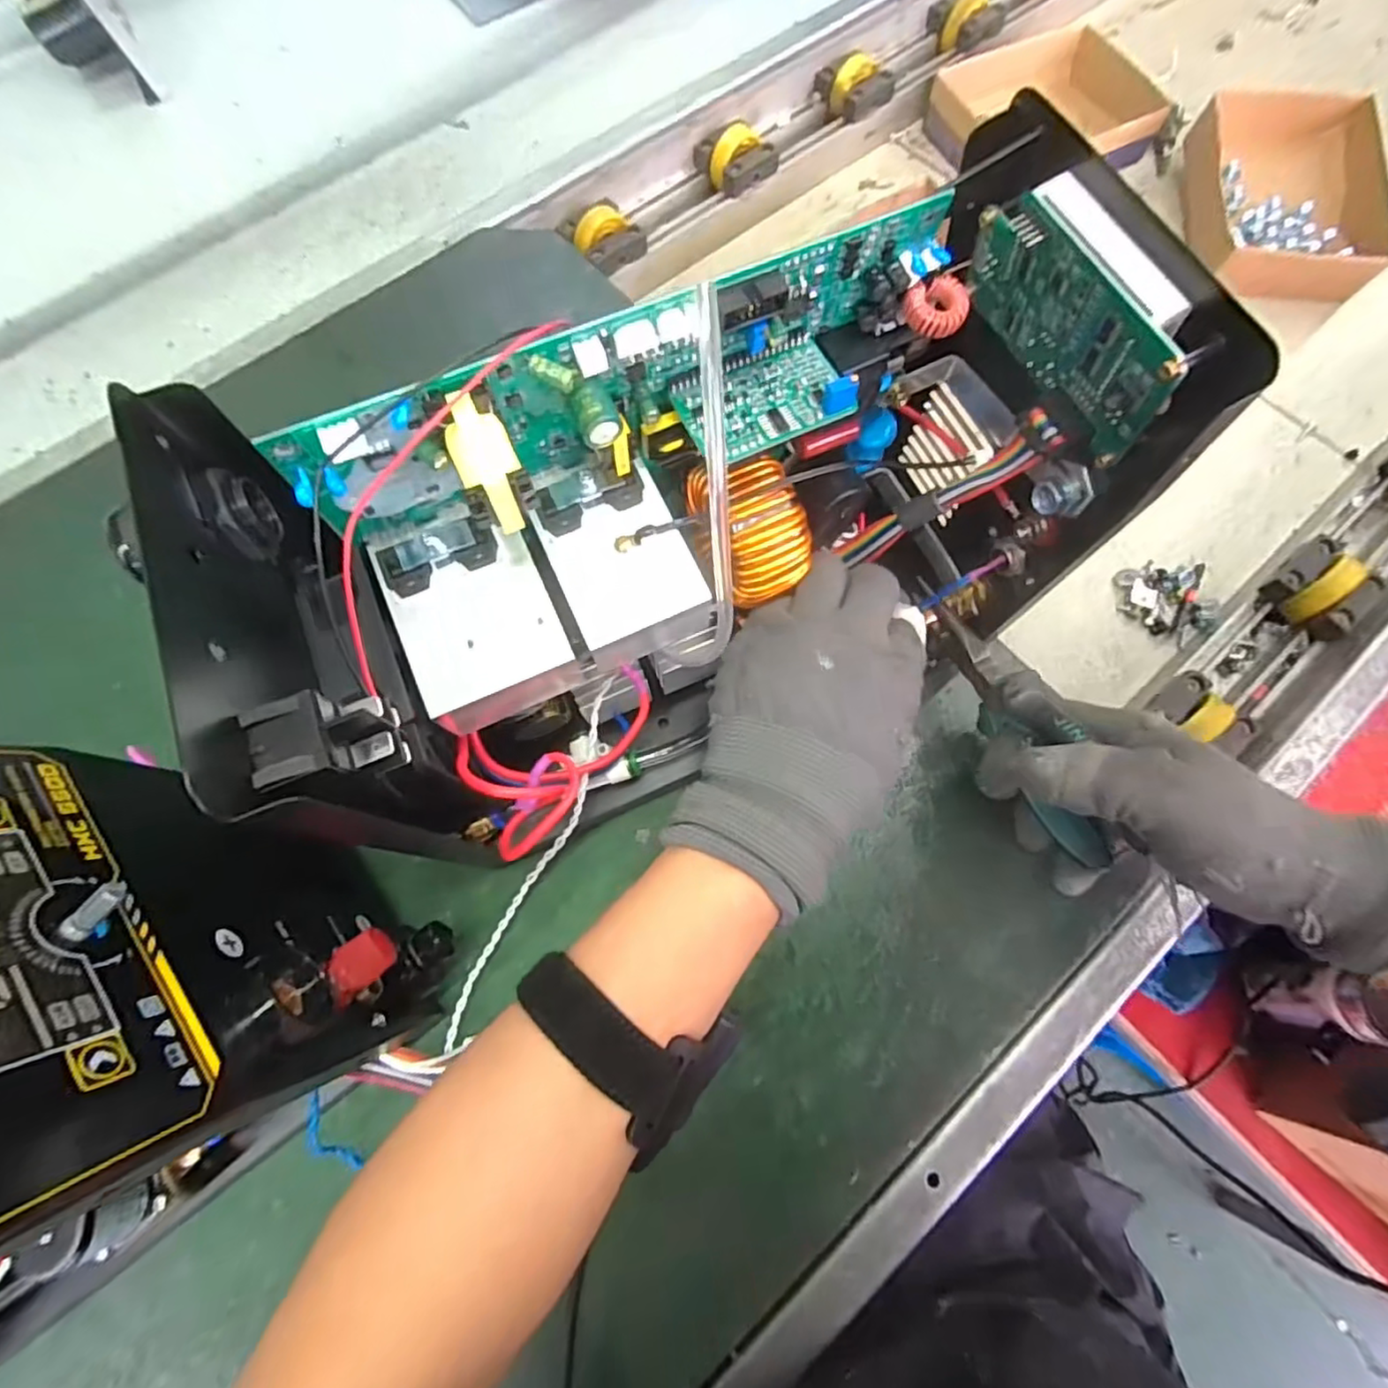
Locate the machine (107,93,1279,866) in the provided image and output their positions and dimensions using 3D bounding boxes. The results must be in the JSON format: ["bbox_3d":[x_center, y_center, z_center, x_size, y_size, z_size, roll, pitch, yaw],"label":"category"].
[{"bbox_3d":[0.002,-0.050,0.260,0.309,0.202,0.114,-20,72,-10],"label":"machine"}]

